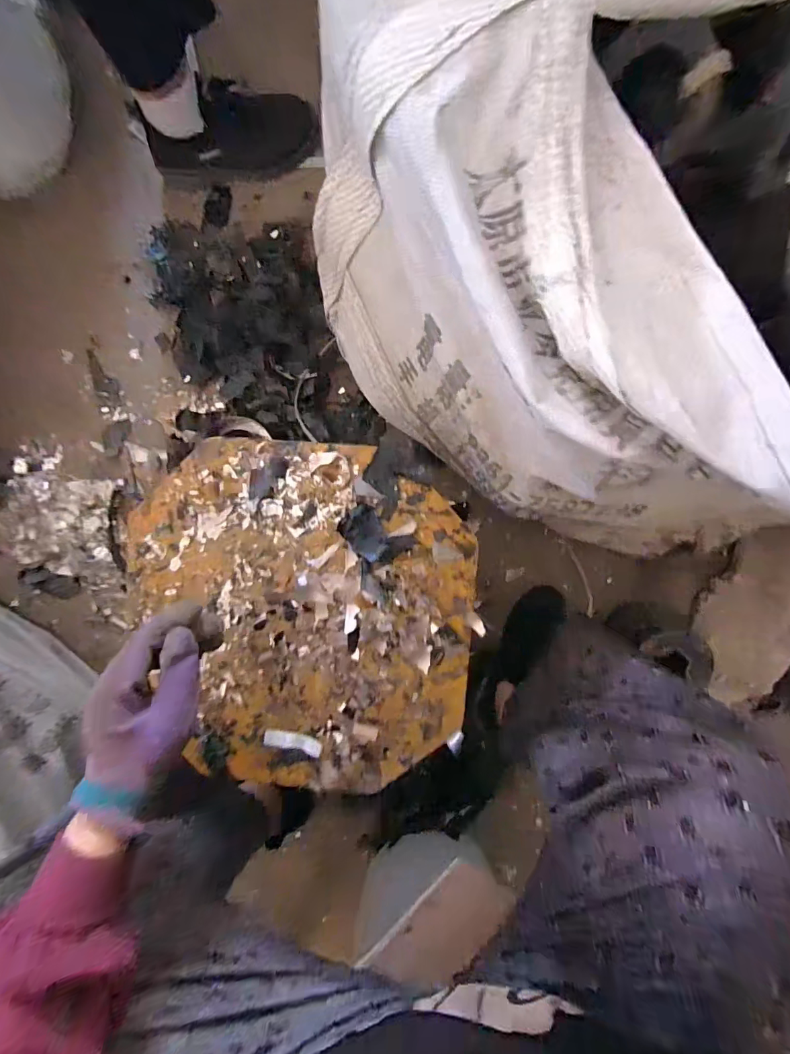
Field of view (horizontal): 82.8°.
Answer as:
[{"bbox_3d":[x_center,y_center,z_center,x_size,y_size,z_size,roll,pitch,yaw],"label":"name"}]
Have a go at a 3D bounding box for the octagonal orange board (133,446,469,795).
[{"bbox_3d":[-0.099,0.095,0.466,0.350,0.018,0.352,4,95,2],"label":"octagonal orange board"}]

